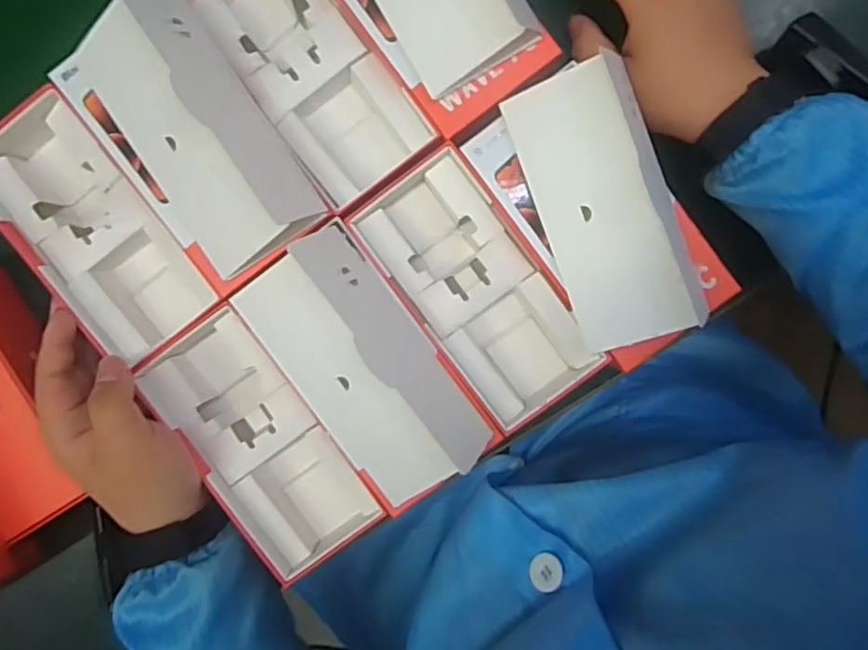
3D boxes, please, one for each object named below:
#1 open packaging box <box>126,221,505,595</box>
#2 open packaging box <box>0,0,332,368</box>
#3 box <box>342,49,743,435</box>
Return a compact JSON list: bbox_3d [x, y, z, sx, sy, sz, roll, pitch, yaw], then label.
[{"bbox_3d":[-0.079,0.053,0.401,0.175,0.104,0.173,-36,89,2],"label":"open packaging box"},{"bbox_3d":[-0.190,-0.091,0.392,0.183,0.102,0.179,-33,90,2],"label":"open packaging box"},{"bbox_3d":[0.068,-0.046,0.401,0.177,0.092,0.181,-35,90,2],"label":"box"}]

